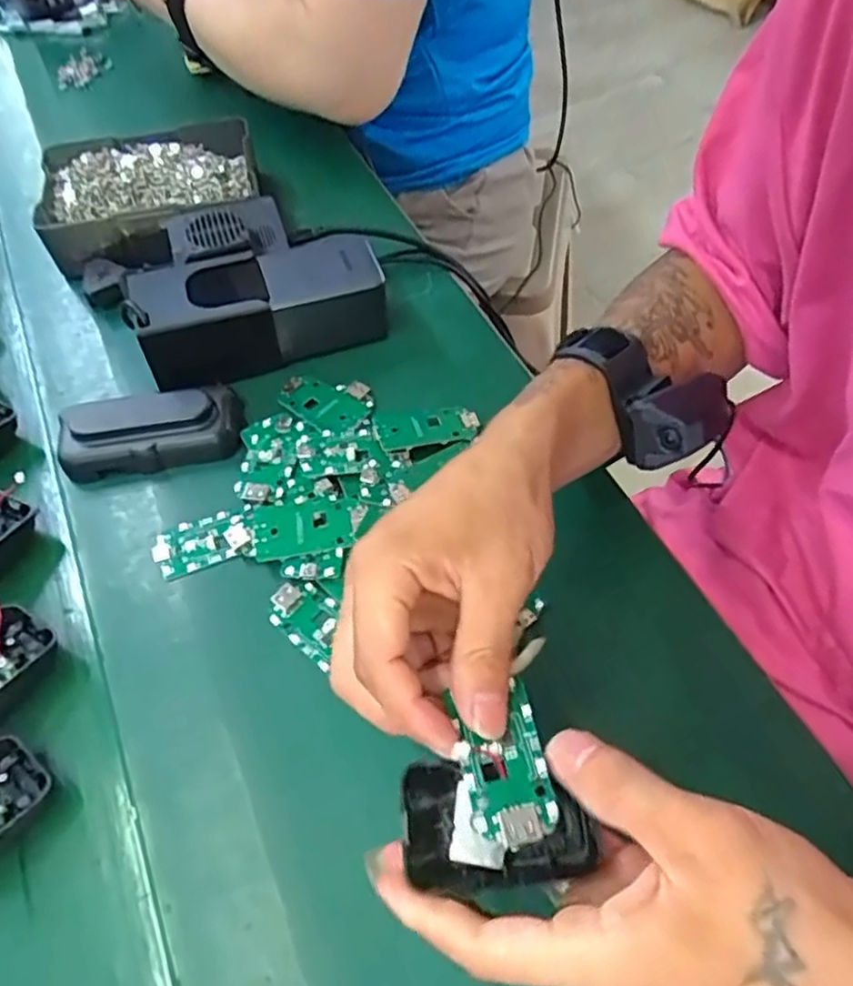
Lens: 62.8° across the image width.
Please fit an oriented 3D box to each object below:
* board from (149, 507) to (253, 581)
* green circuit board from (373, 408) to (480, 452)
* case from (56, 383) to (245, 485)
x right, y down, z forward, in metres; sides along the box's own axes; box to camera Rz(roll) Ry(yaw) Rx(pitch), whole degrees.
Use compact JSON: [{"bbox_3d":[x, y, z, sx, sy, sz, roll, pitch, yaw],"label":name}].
[{"bbox_3d":[-0.127,0.026,0.392,0.053,0.009,0.034,-18,59,-5],"label":"board"},{"bbox_3d":[0.000,-0.041,0.427,0.062,0.004,0.032,-10,46,-11],"label":"green circuit board"},{"bbox_3d":[-0.169,-0.040,0.426,0.106,0.027,0.046,-12,59,-1],"label":"case"}]

